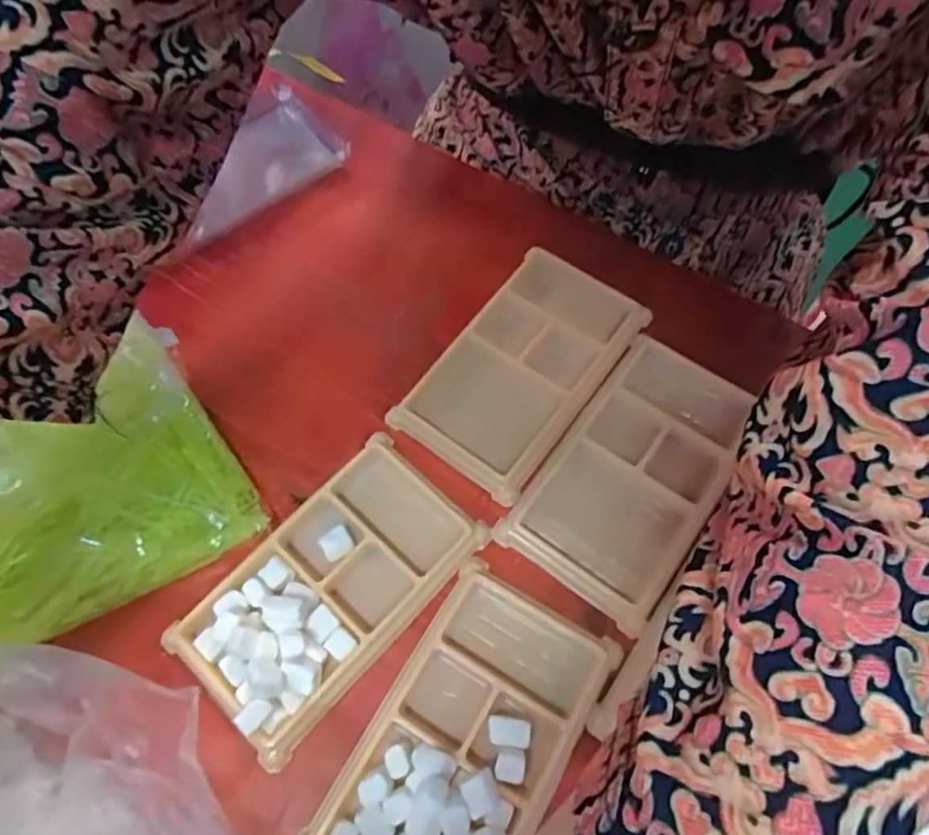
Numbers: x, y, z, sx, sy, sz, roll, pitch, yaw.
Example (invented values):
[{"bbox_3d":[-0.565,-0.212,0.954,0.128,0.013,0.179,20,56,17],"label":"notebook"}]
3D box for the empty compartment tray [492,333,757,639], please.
[{"bbox_3d":[0.084,0.024,0.307,0.075,0.011,0.132,33,72,16],"label":"empty compartment tray"}]

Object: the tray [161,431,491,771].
[{"bbox_3d":[-0.062,0.075,0.283,0.072,0.023,0.135,40,74,18],"label":"tray"}]

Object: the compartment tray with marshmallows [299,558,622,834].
[{"bbox_3d":[-0.001,0.134,0.255,0.074,0.020,0.133,28,70,14],"label":"compartment tray with marshmallows"}]

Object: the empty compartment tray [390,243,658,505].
[{"bbox_3d":[0.031,-0.029,0.331,0.074,0.011,0.130,33,72,16],"label":"empty compartment tray"}]

